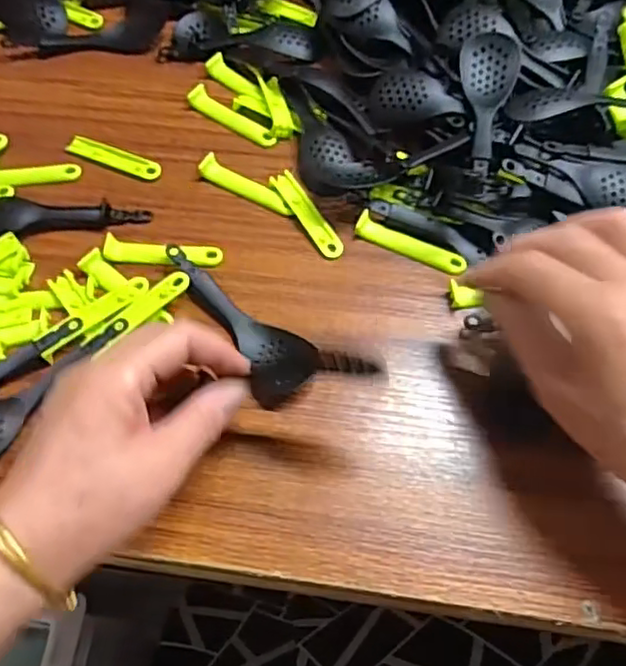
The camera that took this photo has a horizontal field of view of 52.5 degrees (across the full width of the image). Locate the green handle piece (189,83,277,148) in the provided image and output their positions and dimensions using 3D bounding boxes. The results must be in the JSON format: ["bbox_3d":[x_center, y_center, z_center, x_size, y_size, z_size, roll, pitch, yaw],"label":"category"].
[{"bbox_3d":[-0.062,-0.161,0.477,0.078,0.009,0.016,37,70,18],"label":"green handle piece"}]

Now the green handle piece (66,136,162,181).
[{"bbox_3d":[-0.145,-0.127,0.464,0.075,0.006,0.019,24,67,13],"label":"green handle piece"}]

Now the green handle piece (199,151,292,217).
[{"bbox_3d":[-0.047,-0.102,0.447,0.074,0.011,0.017,31,68,16],"label":"green handle piece"}]

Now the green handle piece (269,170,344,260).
[{"bbox_3d":[-0.004,-0.081,0.434,0.015,0.009,0.075,-30,66,-12],"label":"green handle piece"}]

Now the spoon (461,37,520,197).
[{"bbox_3d":[0.113,-0.151,0.426,0.039,0.026,0.114,12,64,8],"label":"spoon"}]

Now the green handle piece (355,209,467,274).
[{"bbox_3d":[0.064,-0.058,0.419,0.075,0.008,0.016,25,67,14],"label":"green handle piece"}]

